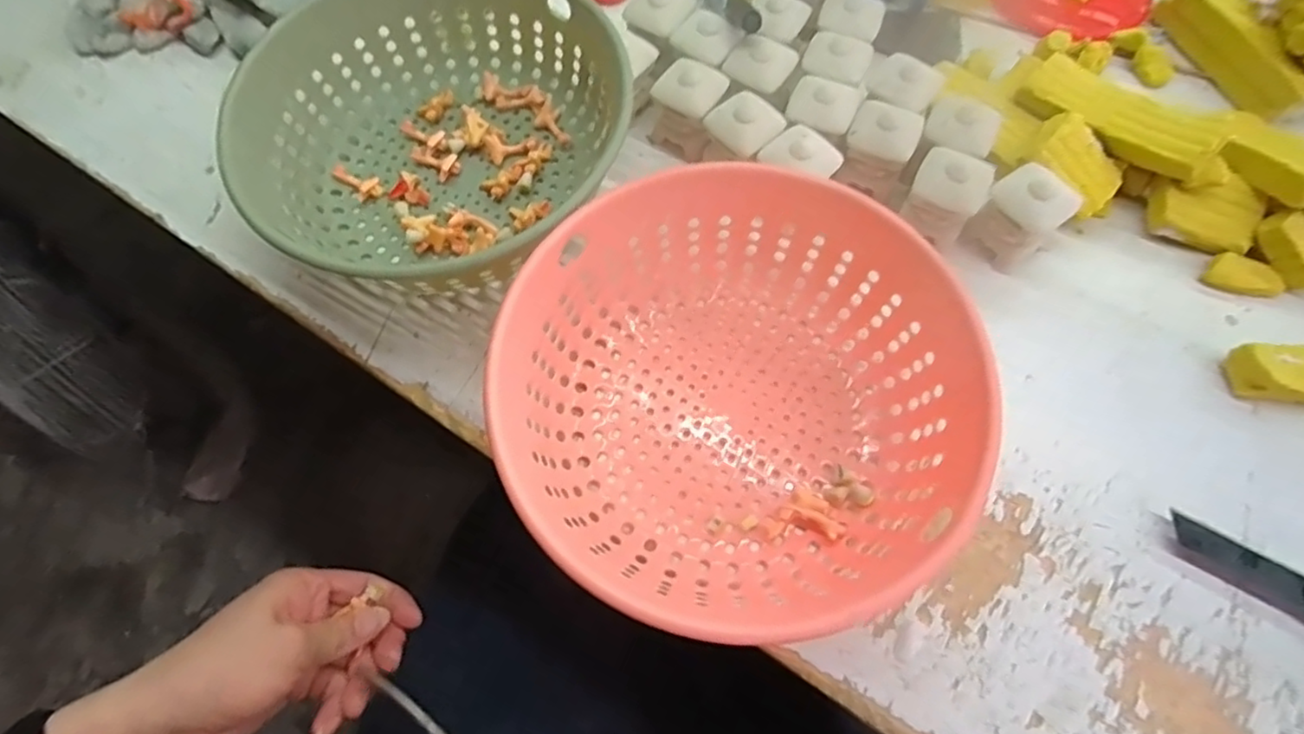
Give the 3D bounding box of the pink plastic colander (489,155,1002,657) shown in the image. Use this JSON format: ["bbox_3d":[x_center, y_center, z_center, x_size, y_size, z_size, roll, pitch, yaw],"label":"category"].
[{"bbox_3d":[0.039,0.016,0.327,0.217,0.079,0.219,-1,66,1],"label":"pink plastic colander"}]

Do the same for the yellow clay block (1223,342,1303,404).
[{"bbox_3d":[0.350,0.003,0.358,0.043,0.020,0.032,1,66,2],"label":"yellow clay block"}]

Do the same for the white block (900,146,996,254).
[{"bbox_3d":[0.177,-0.105,0.388,0.042,0.045,0.039,26,70,11],"label":"white block"}]

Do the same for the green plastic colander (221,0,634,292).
[{"bbox_3d":[-0.126,-0.144,0.402,0.235,0.077,0.226,-37,70,-14],"label":"green plastic colander"}]

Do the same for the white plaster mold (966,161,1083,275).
[{"bbox_3d":[0.222,-0.092,0.385,0.039,0.045,0.043,-35,71,-13],"label":"white plaster mold"}]

